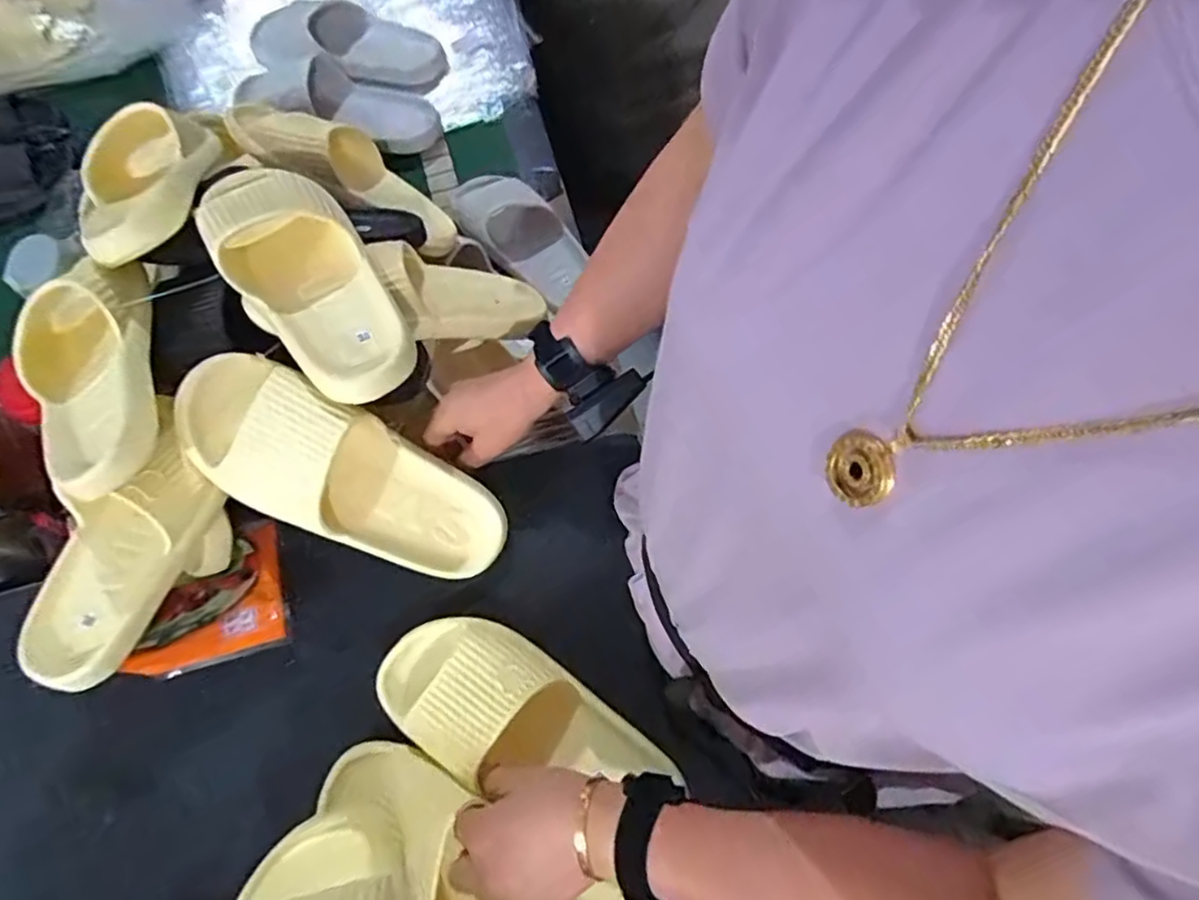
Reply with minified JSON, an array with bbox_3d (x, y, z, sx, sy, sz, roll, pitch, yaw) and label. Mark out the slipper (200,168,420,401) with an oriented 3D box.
[{"bbox_3d":[-0.234,-0.142,0.517,0.099,0.078,0.245,-35,69,-12],"label":"slipper"}]

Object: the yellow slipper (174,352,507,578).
[{"bbox_3d":[-0.197,0.020,0.515,0.263,0.075,0.095,31,67,-19],"label":"yellow slipper"}]

